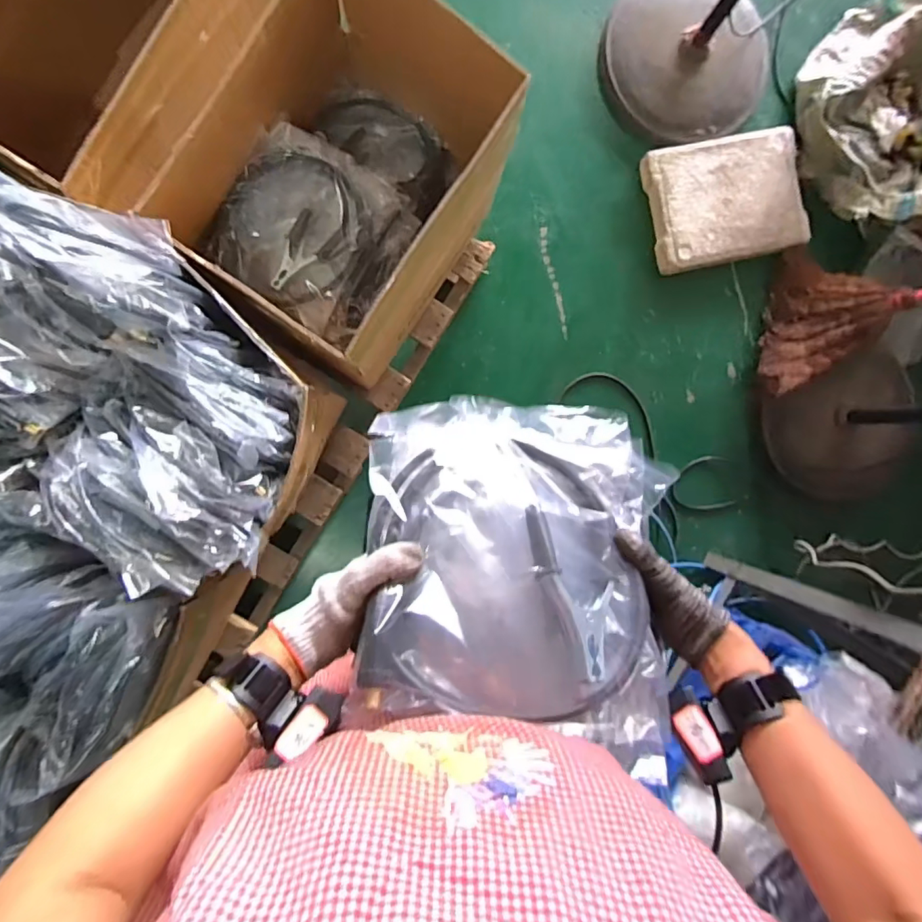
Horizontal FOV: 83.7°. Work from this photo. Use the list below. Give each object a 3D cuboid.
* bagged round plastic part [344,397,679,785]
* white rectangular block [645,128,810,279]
[{"bbox_3d":[0.043,0.076,0.453,0.273,0.055,0.297,8,63,4],"label":"bagged round plastic part"},{"bbox_3d":[0.646,-0.631,1.237,0.381,0.057,0.290,-12,94,-6],"label":"white rectangular block"}]

